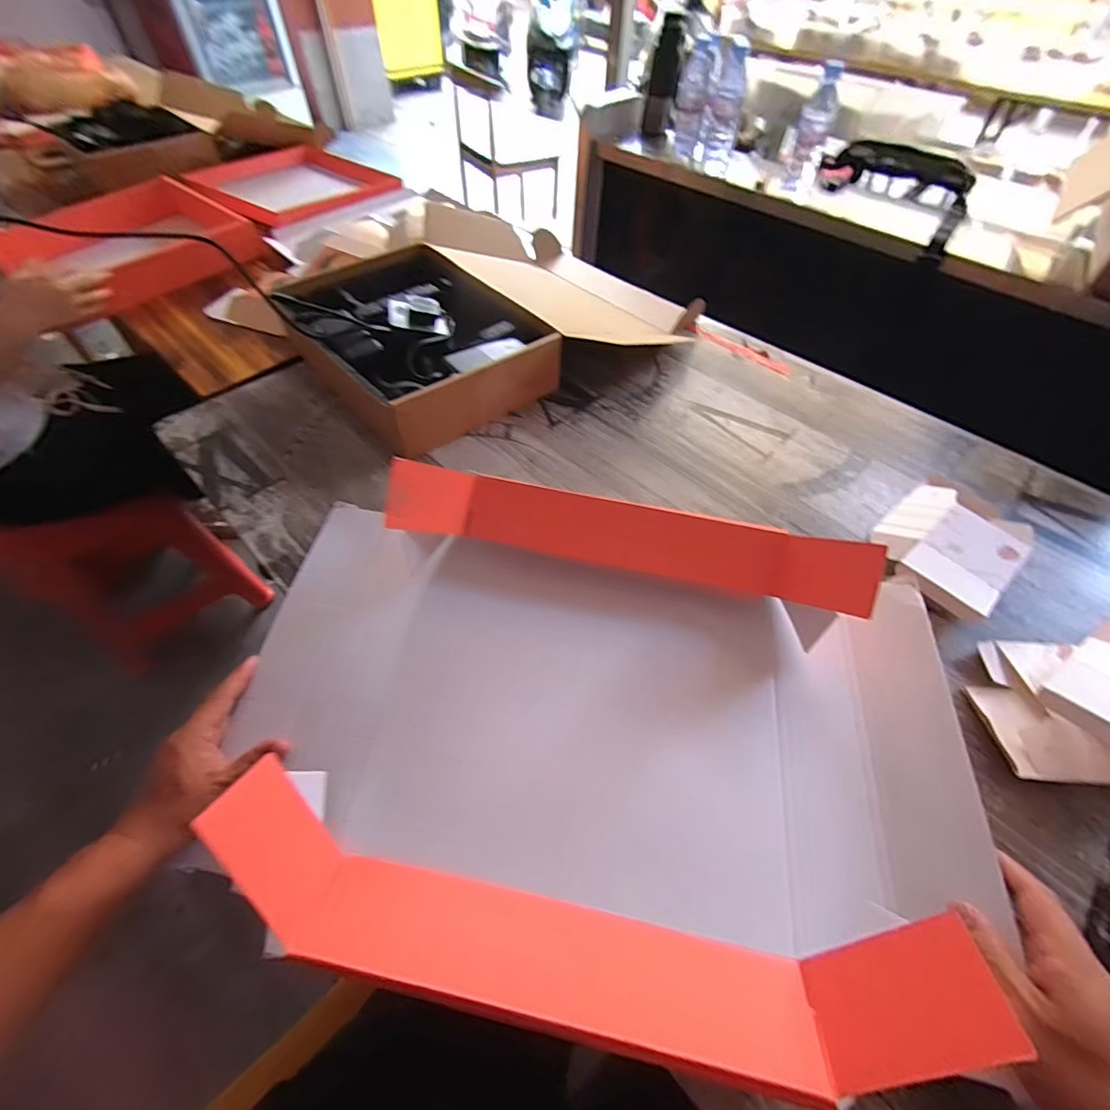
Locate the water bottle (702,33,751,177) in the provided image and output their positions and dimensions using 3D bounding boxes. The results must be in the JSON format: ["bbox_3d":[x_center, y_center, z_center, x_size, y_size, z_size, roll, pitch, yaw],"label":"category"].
[{"bbox_3d":[0.362,-0.943,1.064,0.068,0.210,0.076,12,55,7],"label":"water bottle"}]

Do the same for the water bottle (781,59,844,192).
[{"bbox_3d":[0.488,-0.798,0.937,0.061,0.174,0.050,22,57,14],"label":"water bottle"}]

